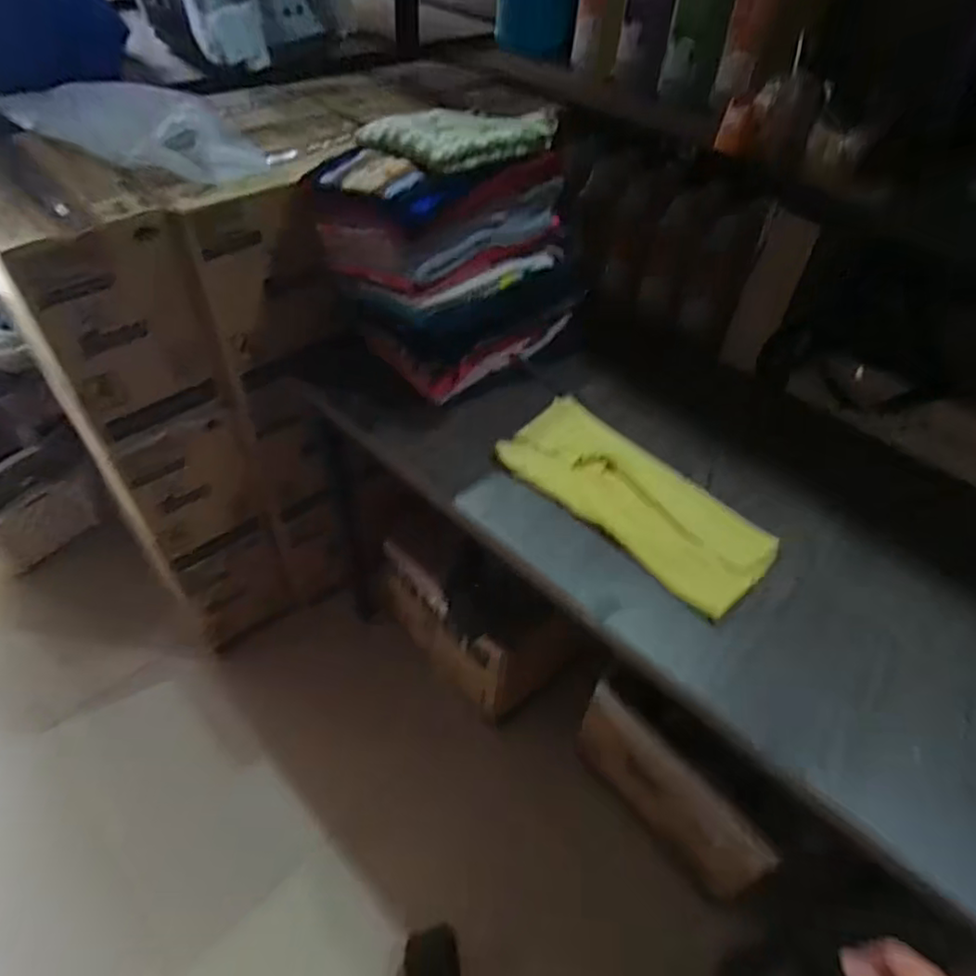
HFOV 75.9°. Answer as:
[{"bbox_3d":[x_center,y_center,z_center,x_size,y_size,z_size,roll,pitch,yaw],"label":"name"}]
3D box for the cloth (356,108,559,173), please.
[{"bbox_3d":[-0.030,-0.526,0.921,0.261,0.040,0.176,-28,52,-31],"label":"cloth"}]

